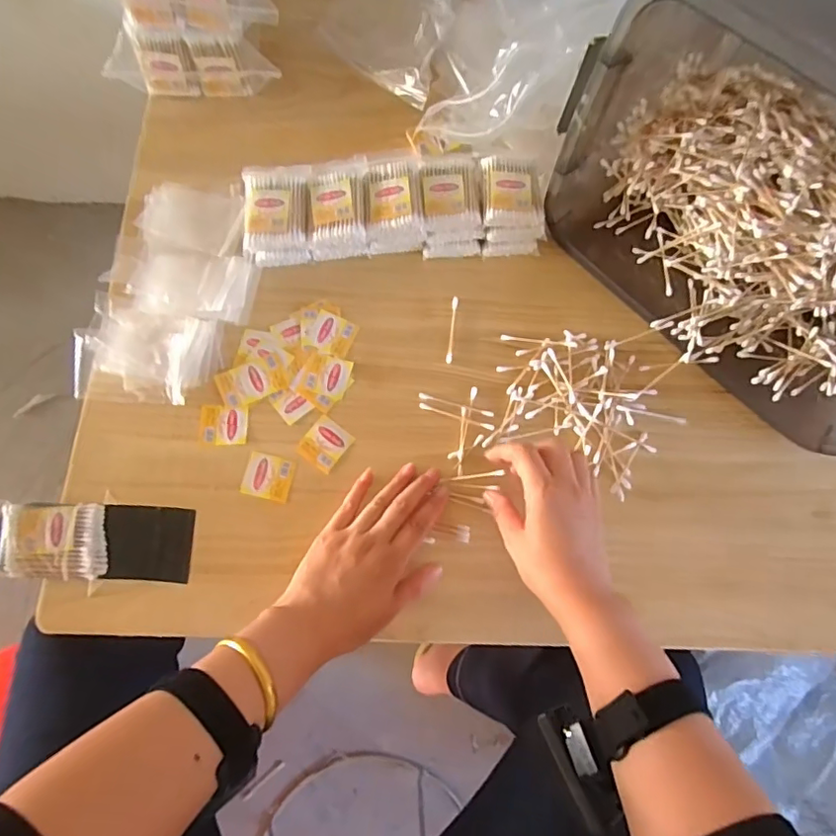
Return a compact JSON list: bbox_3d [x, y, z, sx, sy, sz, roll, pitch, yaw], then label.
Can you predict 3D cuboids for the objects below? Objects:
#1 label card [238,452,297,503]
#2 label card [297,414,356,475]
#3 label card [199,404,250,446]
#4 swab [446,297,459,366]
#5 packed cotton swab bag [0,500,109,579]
[{"bbox_3d":[-0.137,0.054,0.506,0.043,0.004,0.039,13,72,2],"label":"label card"},{"bbox_3d":[-0.086,0.024,0.513,0.040,0.004,0.043,34,74,8],"label":"label card"},{"bbox_3d":[-0.182,0.007,0.520,0.044,0.004,0.037,2,72,-2],"label":"label card"},{"bbox_3d":[0.034,-0.088,0.552,0.006,0.010,0.073,7,72,0],"label":"swab"},{"bbox_3d":[-0.323,0.105,0.478,0.106,0.022,0.062,2,72,-2],"label":"packed cotton swab bag"}]

